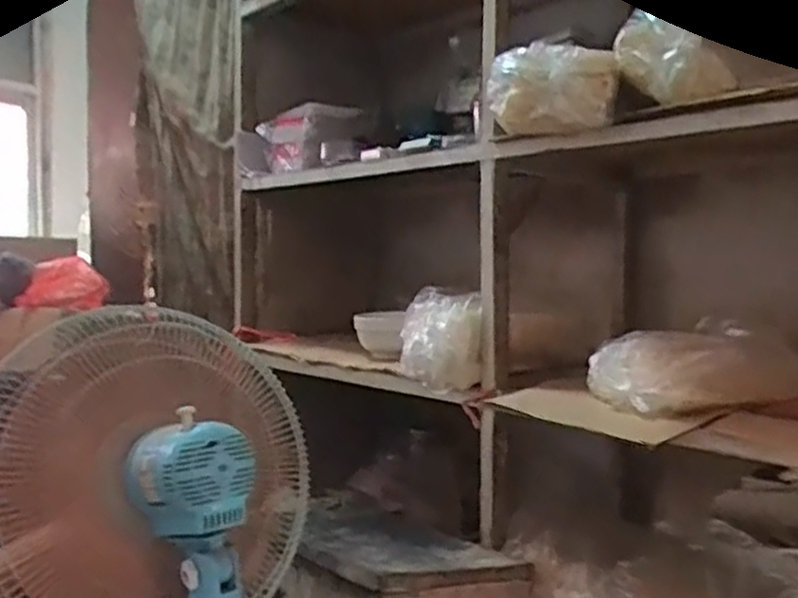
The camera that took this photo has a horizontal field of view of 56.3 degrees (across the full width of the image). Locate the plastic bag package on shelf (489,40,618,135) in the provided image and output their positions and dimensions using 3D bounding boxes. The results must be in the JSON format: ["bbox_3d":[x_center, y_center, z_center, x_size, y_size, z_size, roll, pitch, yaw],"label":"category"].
[{"bbox_3d":[0.192,-0.262,0.939,0.163,0.099,0.070,0,3,12],"label":"plastic bag package on shelf"}]

